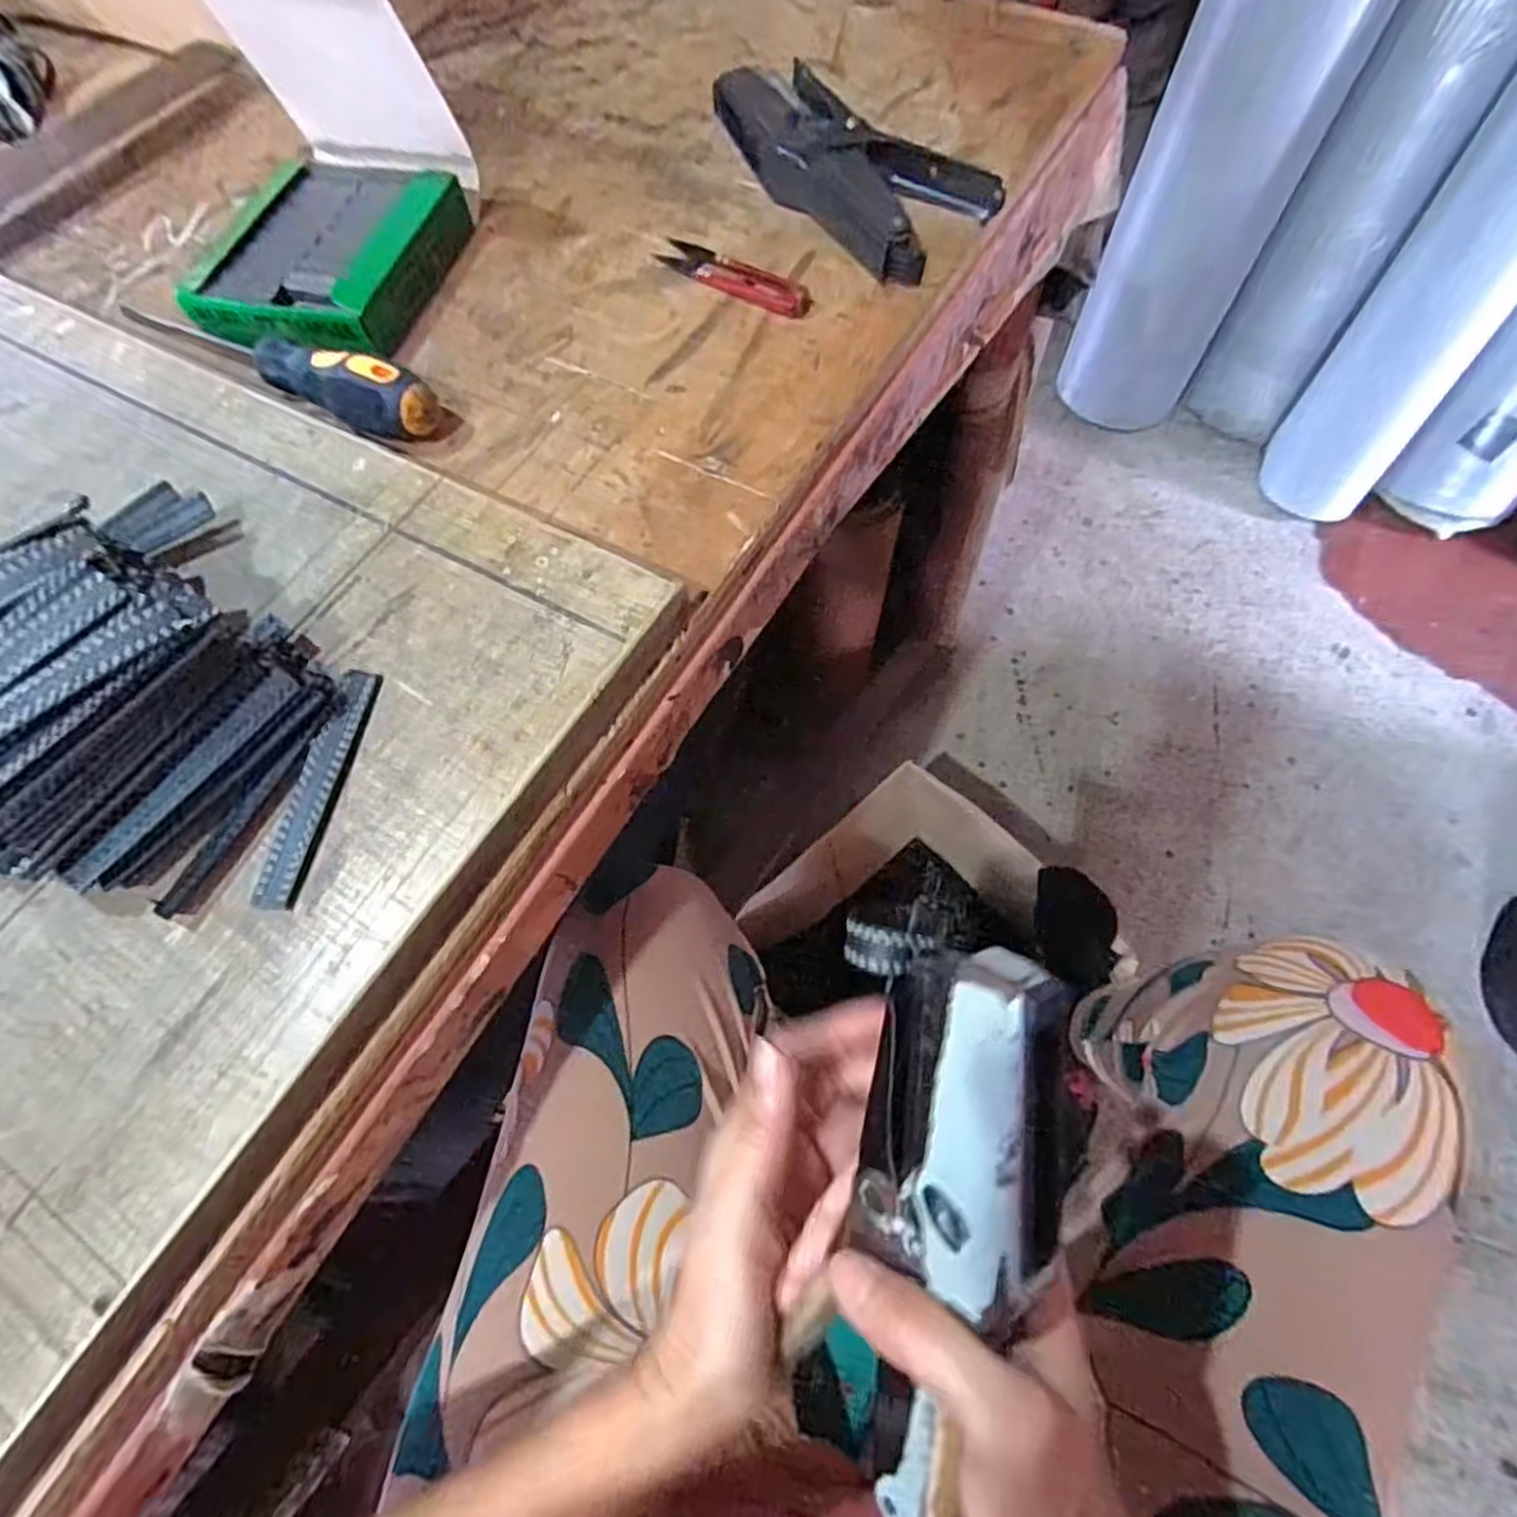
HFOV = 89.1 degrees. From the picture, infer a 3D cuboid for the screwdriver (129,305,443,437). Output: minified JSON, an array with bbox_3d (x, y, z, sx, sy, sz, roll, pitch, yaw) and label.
[{"bbox_3d":[-0.237,-0.197,0.380,0.177,0.024,0.028,25,69,15],"label":"screwdriver"}]

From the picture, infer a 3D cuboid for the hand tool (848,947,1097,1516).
[{"bbox_3d":[0.053,0.143,0.221,0.050,0.048,0.179,8,99,5],"label":"hand tool"}]

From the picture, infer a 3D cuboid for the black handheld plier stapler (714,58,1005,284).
[{"bbox_3d":[0.047,-0.346,0.446,0.091,0.034,0.189,-39,68,-14],"label":"black handheld plier stapler"}]

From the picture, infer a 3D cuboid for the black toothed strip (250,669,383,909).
[{"bbox_3d":[-0.157,0.008,0.276,0.016,0.006,0.092,6,65,7],"label":"black toothed strip"}]

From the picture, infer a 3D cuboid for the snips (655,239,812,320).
[{"bbox_3d":[-0.013,-0.267,0.425,0.098,0.007,0.024,32,71,17],"label":"snips"}]

